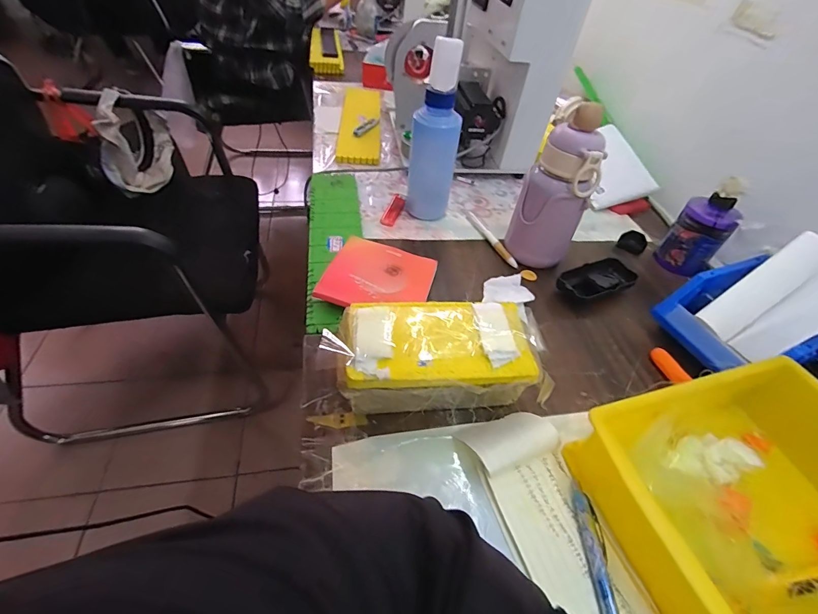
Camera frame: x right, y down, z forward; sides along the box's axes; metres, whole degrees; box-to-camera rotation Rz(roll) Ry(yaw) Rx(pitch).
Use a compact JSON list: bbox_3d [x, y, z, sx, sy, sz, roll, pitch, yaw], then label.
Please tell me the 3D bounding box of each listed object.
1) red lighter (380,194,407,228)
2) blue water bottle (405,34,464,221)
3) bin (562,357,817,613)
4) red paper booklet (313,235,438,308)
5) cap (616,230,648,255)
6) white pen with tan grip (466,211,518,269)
[{"bbox_3d":[-0.024,-0.153,0.602,0.024,0.009,0.075,17,47,8],"label":"red lighter"},{"bbox_3d":[0.037,-0.229,0.535,0.059,0.225,0.054,-25,55,-27],"label":"blue water bottle"},{"bbox_3d":[0.275,0.155,0.312,0.236,0.082,0.177,-10,49,-16],"label":"bin"},{"bbox_3d":[-0.035,-0.037,0.472,0.123,0.007,0.125,20,45,1],"label":"red paper booklet"},{"bbox_3d":[0.354,-0.103,0.603,0.038,0.024,0.038,4,47,-4],"label":"cap"},{"bbox_3d":[0.121,-0.107,0.578,0.015,0.010,0.141,-14,51,-19],"label":"white pen with tan grip"}]

